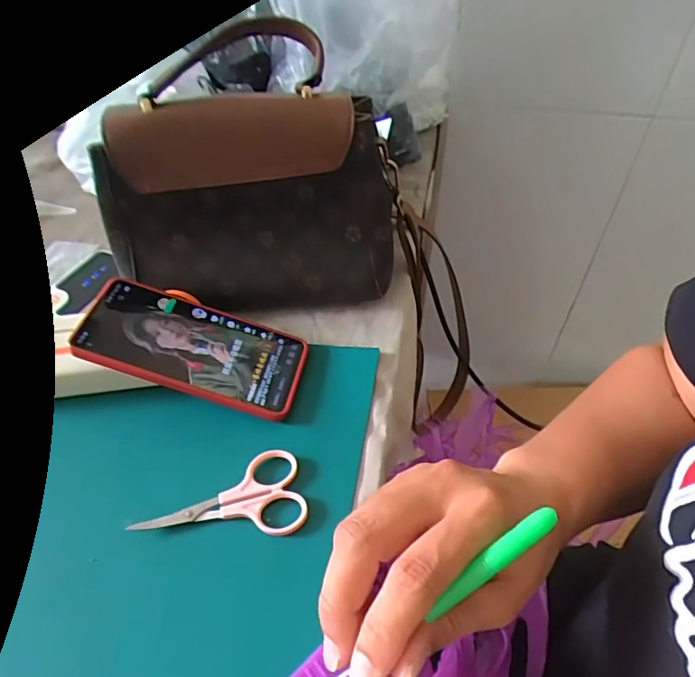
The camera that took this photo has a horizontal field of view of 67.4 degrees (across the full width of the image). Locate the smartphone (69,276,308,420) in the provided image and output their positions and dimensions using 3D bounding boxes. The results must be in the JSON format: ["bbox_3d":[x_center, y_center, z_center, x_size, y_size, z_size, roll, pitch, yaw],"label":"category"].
[{"bbox_3d":[-0.117,0.004,0.398,0.165,0.008,0.082,18,50,-6],"label":"smartphone"}]

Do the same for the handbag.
[{"bbox_3d":[-0.076,-0.121,0.414,0.215,0.197,0.079,-3,44,-6],"label":"handbag"}]

